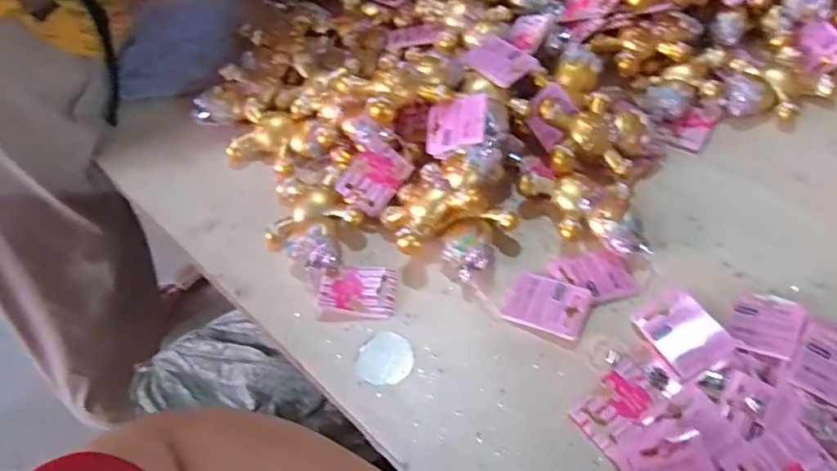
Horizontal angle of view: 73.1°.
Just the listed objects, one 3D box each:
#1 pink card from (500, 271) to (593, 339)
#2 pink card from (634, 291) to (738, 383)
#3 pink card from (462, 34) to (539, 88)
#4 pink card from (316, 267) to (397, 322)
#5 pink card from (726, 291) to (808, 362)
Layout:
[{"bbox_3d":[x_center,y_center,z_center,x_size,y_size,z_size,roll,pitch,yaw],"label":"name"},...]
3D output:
[{"bbox_3d":[0.099,0.052,0.436,0.059,0.004,0.046,15,59,23],"label":"pink card"},{"bbox_3d":[0.189,0.070,0.406,0.044,0.004,0.057,-32,57,-1],"label":"pink card"},{"bbox_3d":[0.073,-0.165,0.527,0.043,0.010,0.063,-41,59,-7],"label":"pink card"},{"bbox_3d":[-0.049,0.046,0.457,0.062,0.009,0.045,-5,51,1],"label":"pink card"},{"bbox_3d":[0.246,0.062,0.401,0.042,0.005,0.060,21,50,33],"label":"pink card"}]

